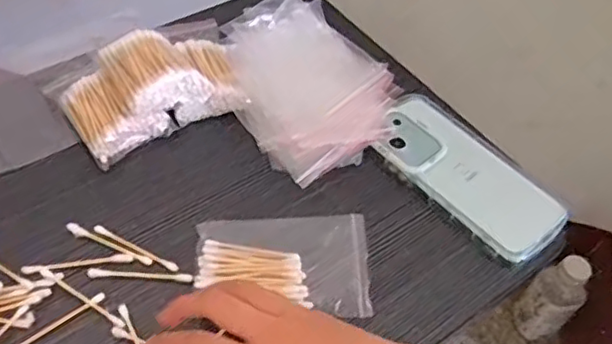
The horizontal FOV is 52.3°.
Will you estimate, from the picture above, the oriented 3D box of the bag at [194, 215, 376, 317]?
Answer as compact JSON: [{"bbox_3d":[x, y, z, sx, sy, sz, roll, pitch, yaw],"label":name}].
[{"bbox_3d":[-0.017,0.061,0.443,0.118,0.021,0.081,0,52,-6],"label":"bag"}]

